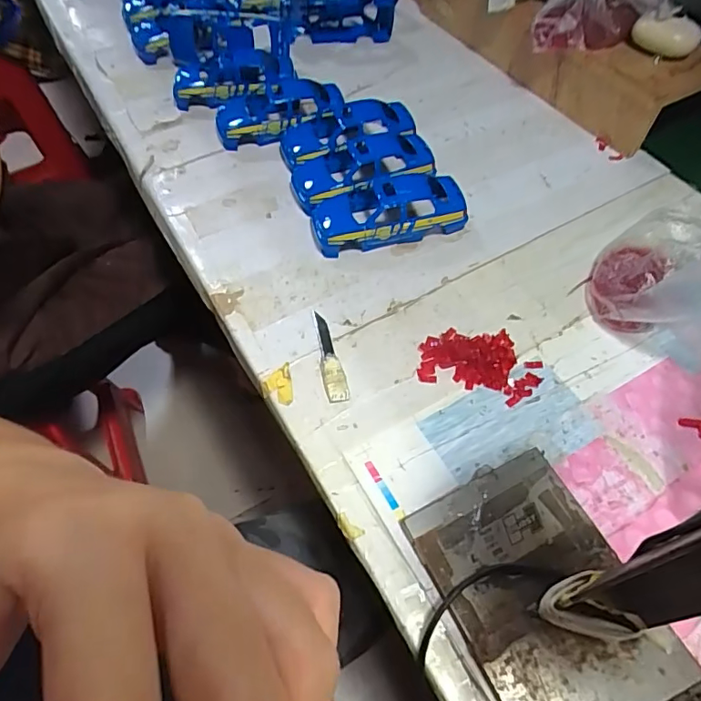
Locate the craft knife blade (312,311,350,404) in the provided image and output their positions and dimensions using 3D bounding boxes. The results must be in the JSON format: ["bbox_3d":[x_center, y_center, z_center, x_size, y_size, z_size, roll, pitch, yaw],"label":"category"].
[{"bbox_3d":[-0.016,0.003,0.374,0.015,0.005,0.078,-12,58,-6],"label":"craft knife blade"}]

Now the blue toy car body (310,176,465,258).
[{"bbox_3d":[0.033,-0.116,0.434,0.125,0.034,0.052,-10,58,-5],"label":"blue toy car body"}]

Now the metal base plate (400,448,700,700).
[{"bbox_3d":[0.104,0.132,0.284,0.097,0.012,0.133,-25,60,-13],"label":"metal base plate"}]

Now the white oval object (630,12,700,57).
[{"bbox_3d":[0.295,-0.294,0.478,0.059,0.028,0.020,17,60,12],"label":"white oval object"}]

